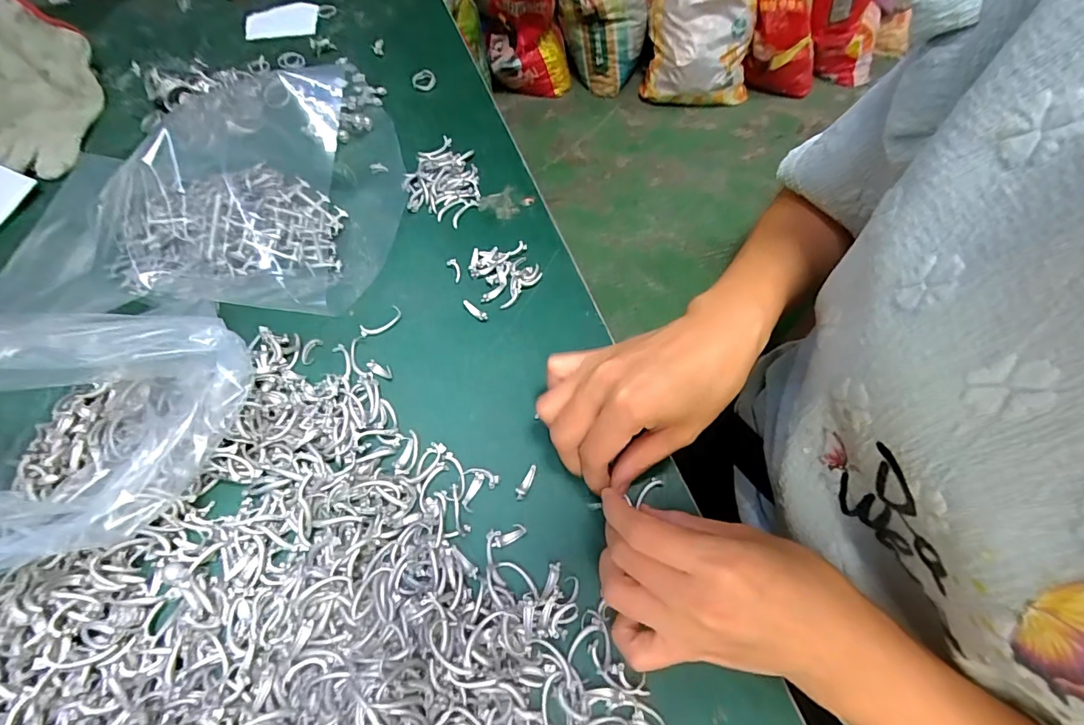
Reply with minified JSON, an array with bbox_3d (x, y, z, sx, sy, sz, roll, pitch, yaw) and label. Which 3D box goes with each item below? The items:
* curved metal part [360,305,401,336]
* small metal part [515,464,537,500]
[{"bbox_3d":[-0.114,-0.029,0.340,0.032,0.004,0.013,-36,68,-18],"label":"curved metal part"},{"bbox_3d":[-0.009,0.072,0.288,0.006,0.005,0.023,27,65,13],"label":"small metal part"}]

